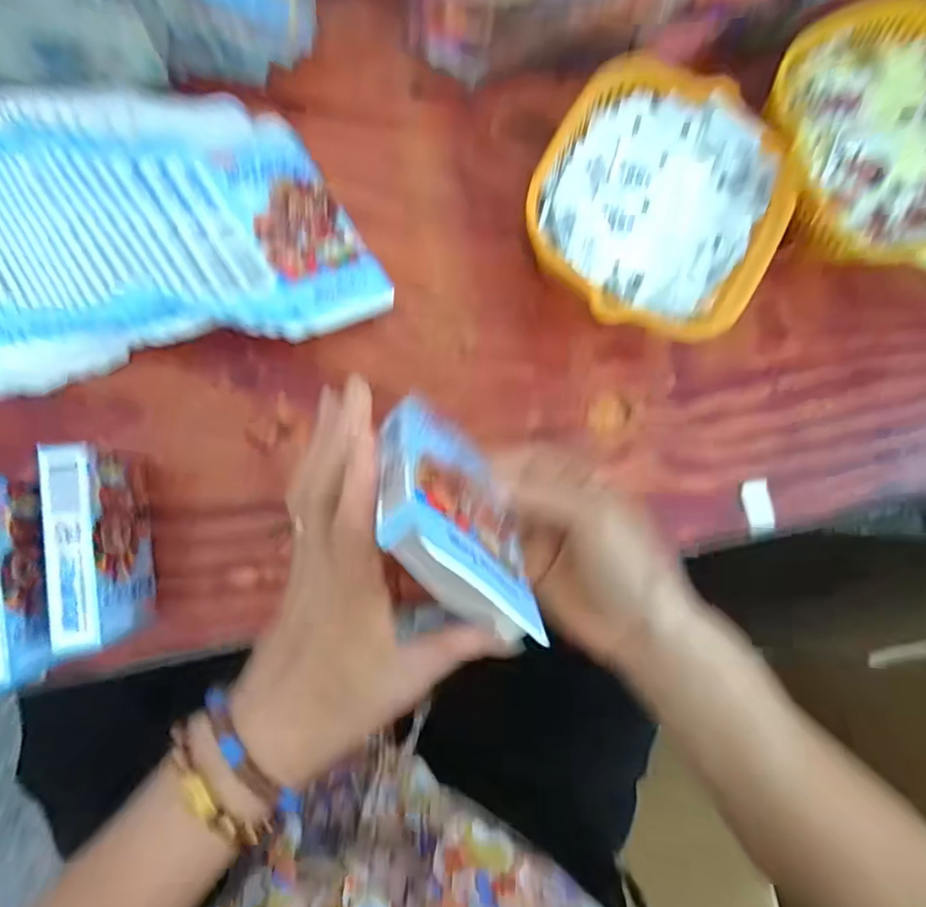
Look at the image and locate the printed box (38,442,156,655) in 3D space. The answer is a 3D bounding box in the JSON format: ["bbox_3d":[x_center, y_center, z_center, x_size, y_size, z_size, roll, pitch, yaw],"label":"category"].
[{"bbox_3d":[-0.180,0.044,0.297,0.024,0.074,0.092,-5,88,-8],"label":"printed box"}]

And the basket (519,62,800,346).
[{"bbox_3d":[0.109,-0.142,0.350,0.135,0.064,0.153,31,83,-5],"label":"basket"}]

